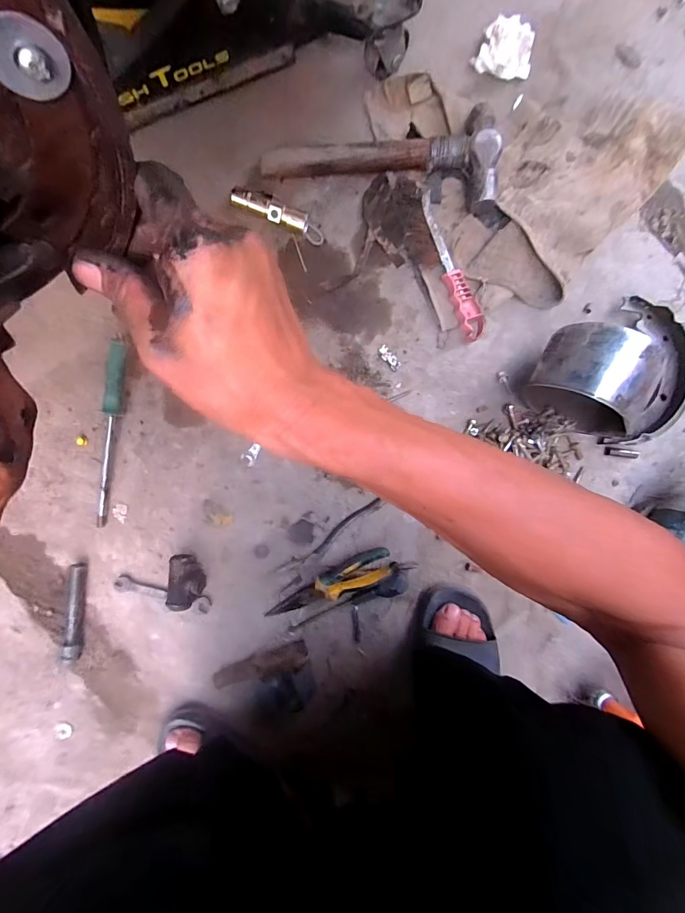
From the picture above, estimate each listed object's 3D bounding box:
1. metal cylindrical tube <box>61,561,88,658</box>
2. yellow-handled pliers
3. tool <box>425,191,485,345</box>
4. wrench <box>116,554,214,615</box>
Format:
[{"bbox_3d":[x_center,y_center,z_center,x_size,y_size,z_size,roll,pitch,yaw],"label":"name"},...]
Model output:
[{"bbox_3d":[-0.365,0.213,0.523,0.025,0.017,0.125,5,91,-2],"label":"metal cylindrical tube"},{"bbox_3d":[-0.016,0.174,0.518,0.181,0.018,0.044,-28,94,11],"label":"yellow-handled pliers"},{"bbox_3d":[0.148,-0.255,0.516,0.032,0.020,0.204,-18,92,-1],"label":"tool"},{"bbox_3d":[-0.242,0.165,0.516,0.131,0.039,0.077,14,91,-2],"label":"wrench"}]

